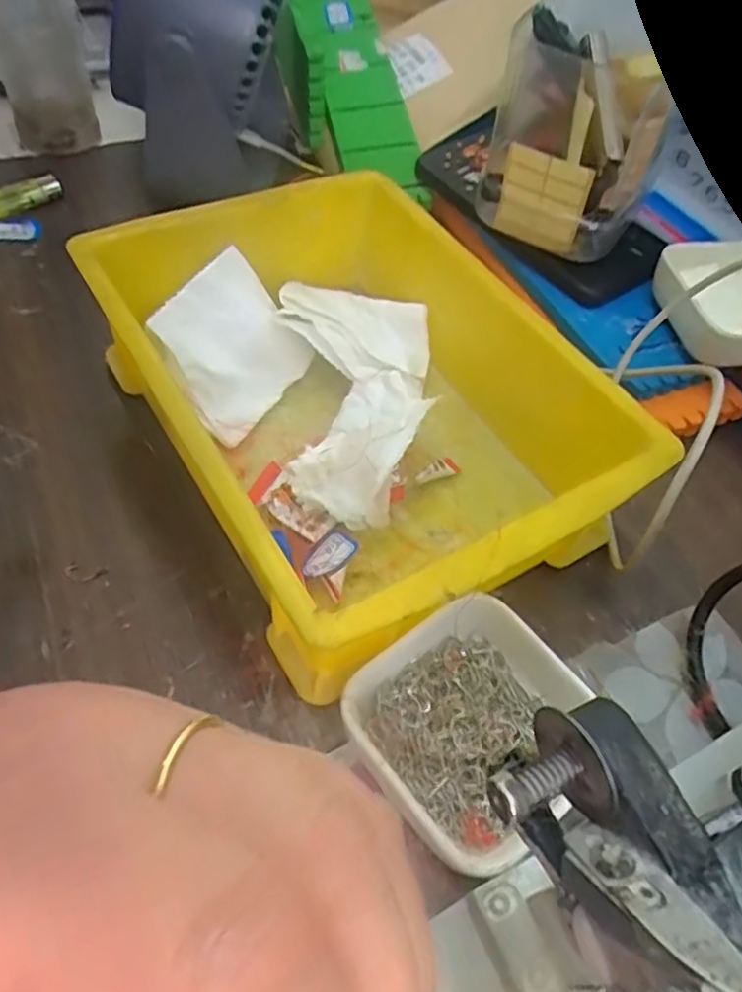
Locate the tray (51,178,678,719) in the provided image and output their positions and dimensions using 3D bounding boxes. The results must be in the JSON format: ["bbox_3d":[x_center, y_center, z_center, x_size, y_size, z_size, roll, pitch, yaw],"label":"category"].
[{"bbox_3d":[-0.006,-0.053,0.319,0.173,0.068,0.245,-26,61,-23],"label":"tray"}]

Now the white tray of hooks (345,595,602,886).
[{"bbox_3d":[0.039,0.089,0.258,0.090,0.031,0.081,-30,63,-25],"label":"white tray of hooks"}]

